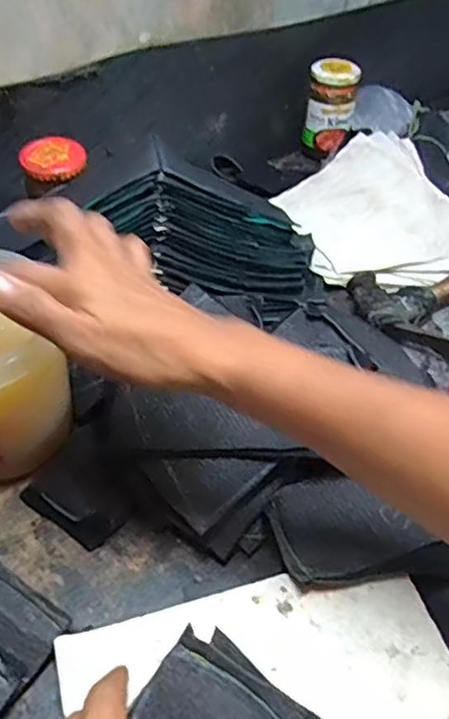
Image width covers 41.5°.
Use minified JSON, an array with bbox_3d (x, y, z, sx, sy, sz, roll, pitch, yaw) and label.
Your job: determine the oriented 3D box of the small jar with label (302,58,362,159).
[{"bbox_3d":[0.133,-0.316,0.753,0.058,0.106,0.055,2,47,-2],"label":"small jar with label"}]

